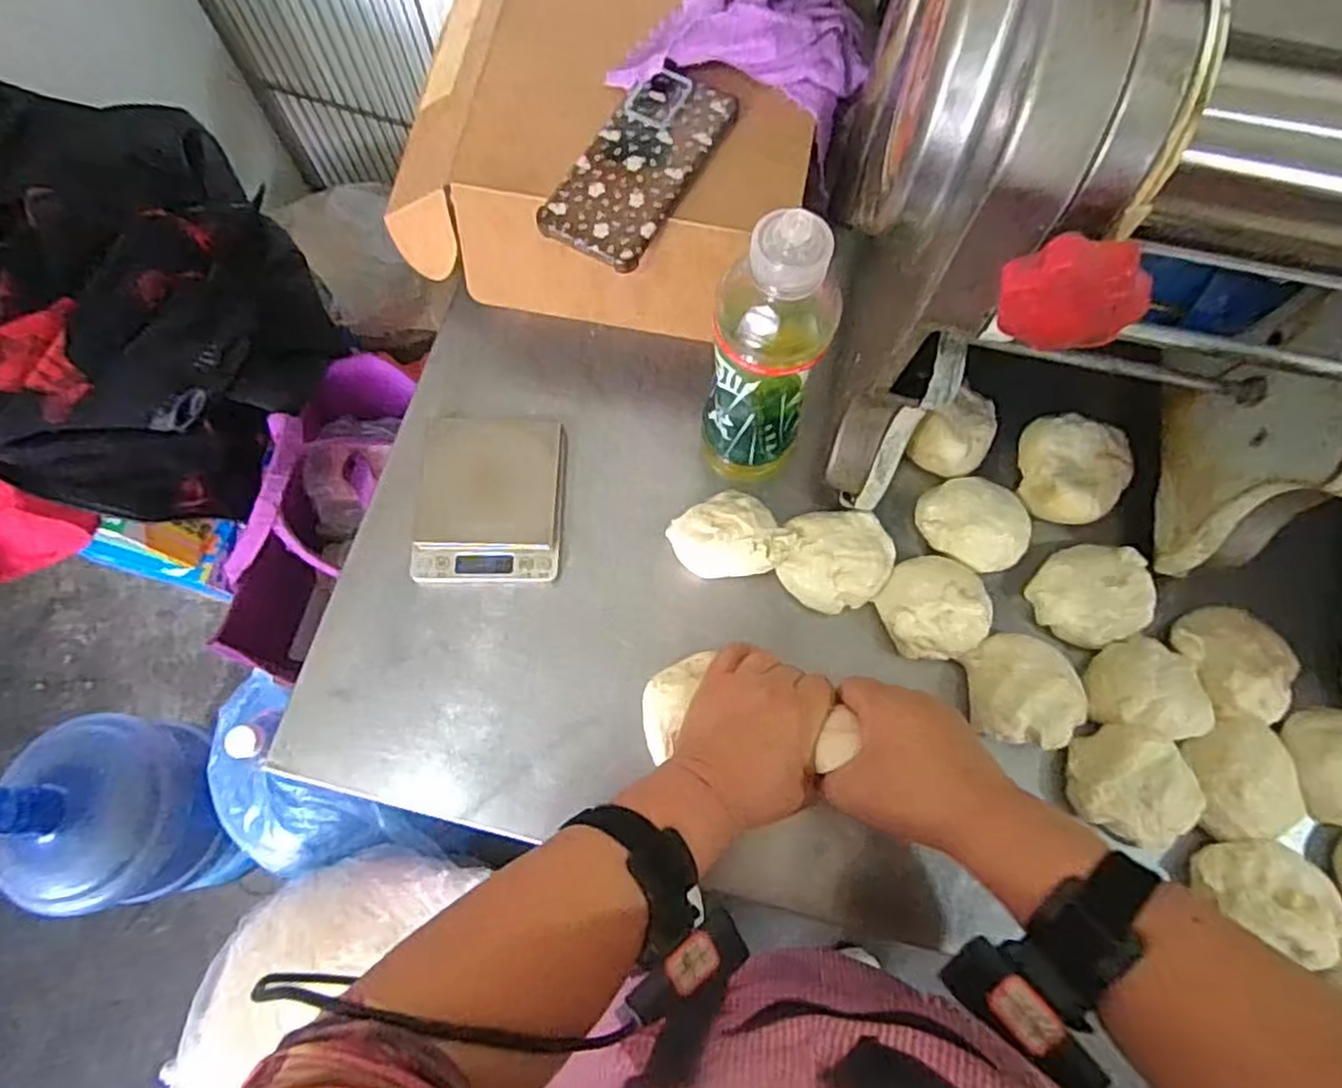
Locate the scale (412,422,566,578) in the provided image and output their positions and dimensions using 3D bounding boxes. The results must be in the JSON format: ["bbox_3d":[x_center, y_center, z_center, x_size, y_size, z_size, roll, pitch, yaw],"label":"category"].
[{"bbox_3d":[-0.132,-0.034,0.538,0.104,0.024,0.124,2,72,0],"label":"scale"}]

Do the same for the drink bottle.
[{"bbox_3d":[0.059,-0.113,0.454,0.068,0.216,0.056,16,72,5],"label":"drink bottle"}]

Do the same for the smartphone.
[{"bbox_3d":[-0.020,-0.271,0.525,0.077,0.015,0.165,30,74,9],"label":"smartphone"}]

